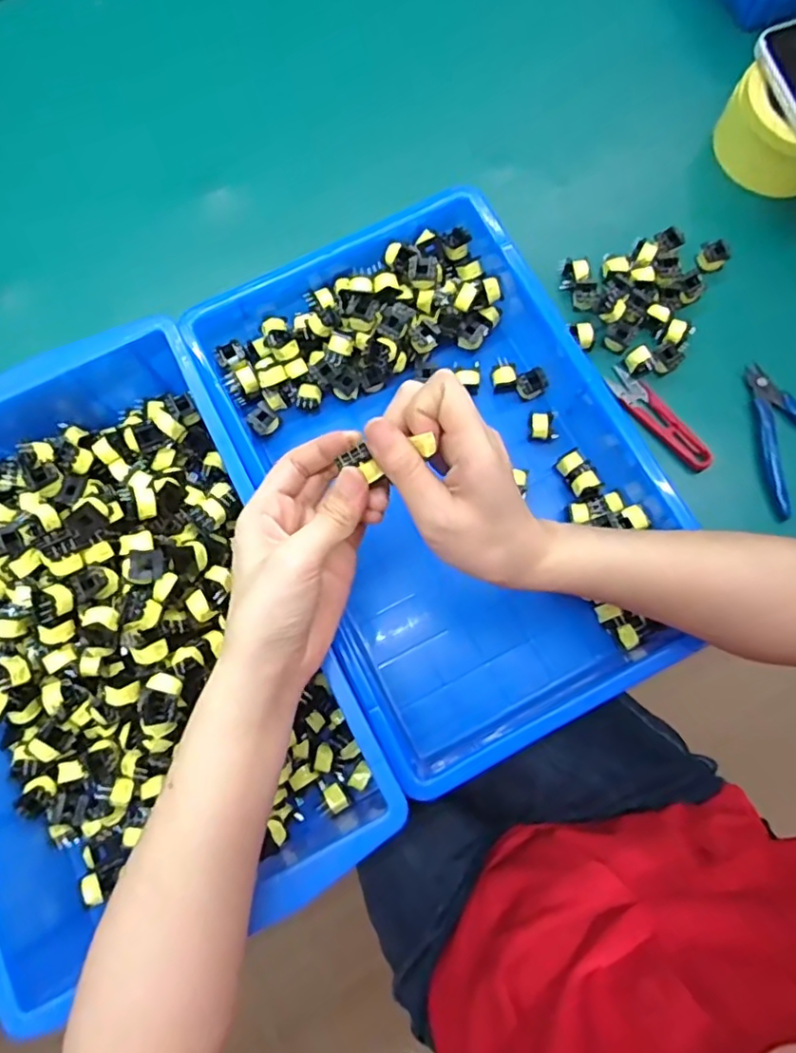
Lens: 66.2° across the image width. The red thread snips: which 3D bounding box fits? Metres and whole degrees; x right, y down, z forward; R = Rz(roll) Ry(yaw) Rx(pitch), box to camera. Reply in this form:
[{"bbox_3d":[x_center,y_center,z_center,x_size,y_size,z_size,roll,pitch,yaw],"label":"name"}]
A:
[{"bbox_3d":[0.203,-0.085,0.476,0.022,0.012,0.100,-39,80,-7],"label":"red thread snips"}]

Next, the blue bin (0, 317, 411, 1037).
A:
[{"bbox_3d":[-0.182,0.063,0.393,0.236,0.077,0.366,-27,79,-5],"label":"blue bin"}]

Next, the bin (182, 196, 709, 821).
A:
[{"bbox_3d":[0.033,-0.039,0.431,0.251,0.065,0.386,-27,79,-5],"label":"bin"}]

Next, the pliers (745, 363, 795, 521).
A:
[{"bbox_3d":[0.310,-0.074,0.472,0.081,0.007,0.117,-18,78,-3],"label":"pliers"}]

